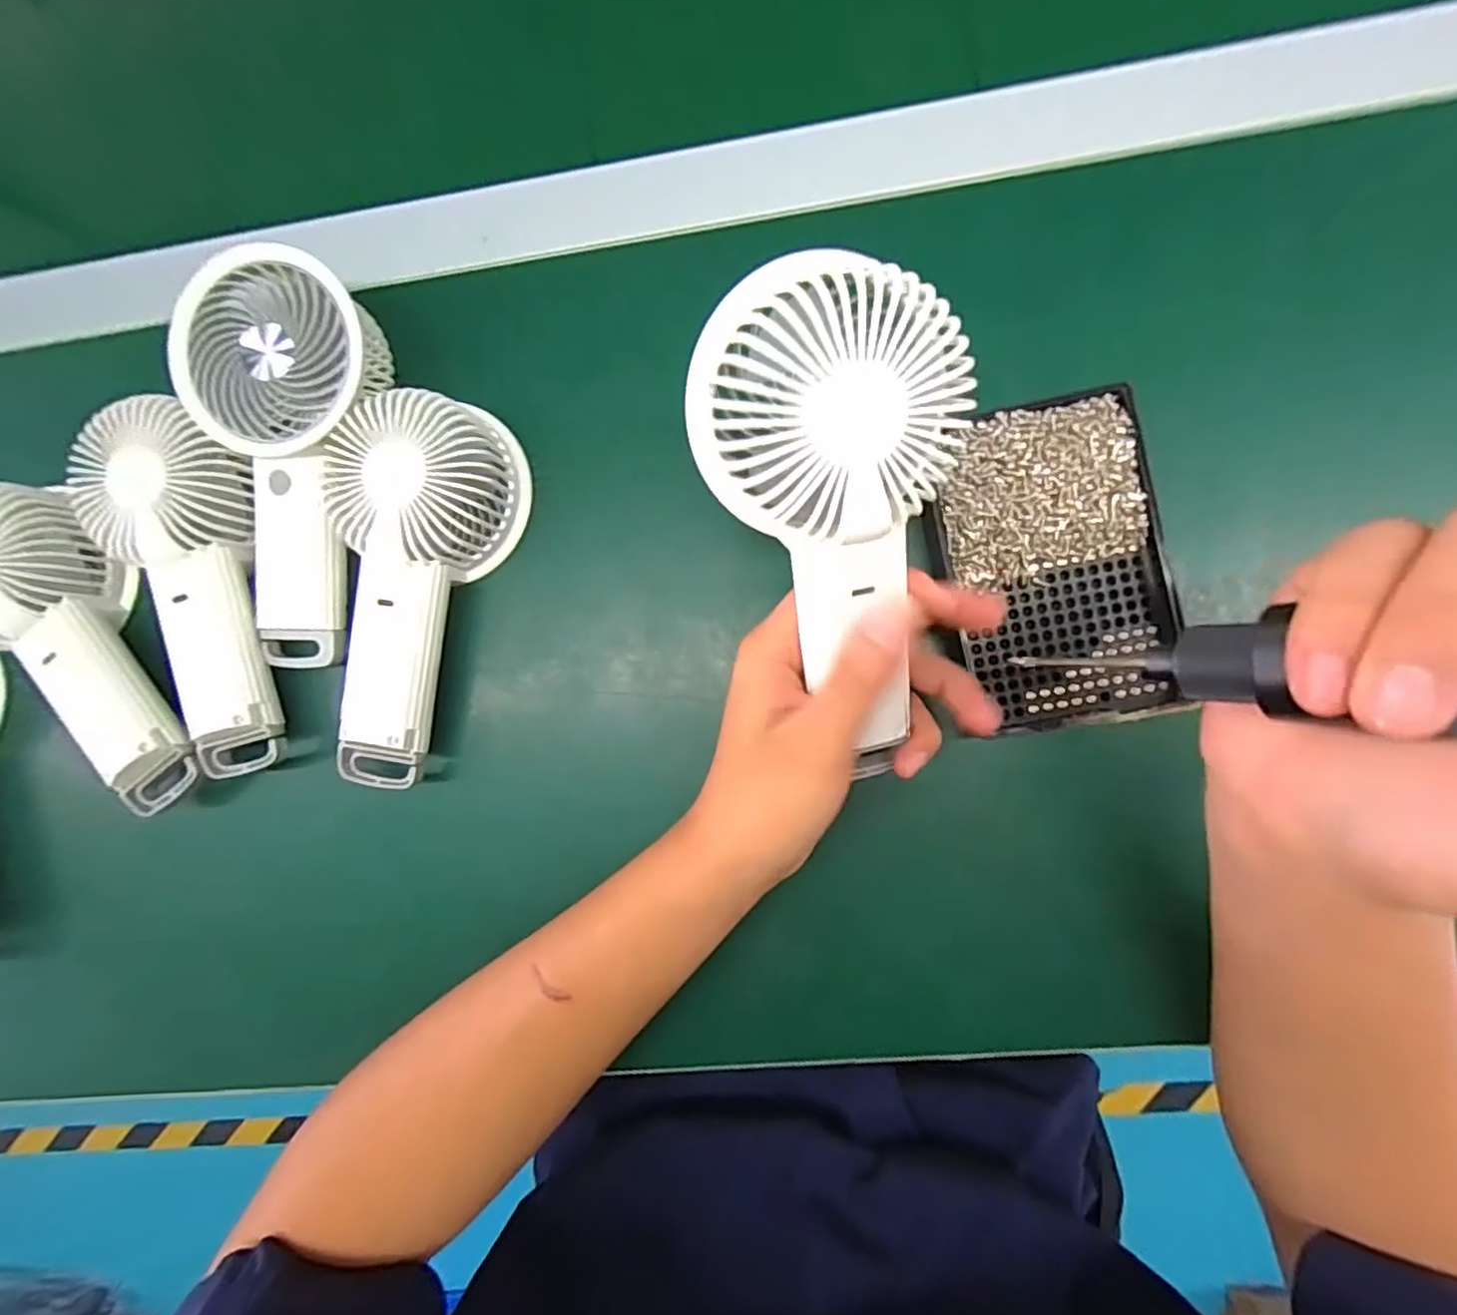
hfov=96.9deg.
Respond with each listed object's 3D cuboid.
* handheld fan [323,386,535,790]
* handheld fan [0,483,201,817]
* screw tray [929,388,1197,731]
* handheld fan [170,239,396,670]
[{"bbox_3d":[-0.156,-0.033,0.303,0.081,0.041,0.183,18,91,6],"label":"handheld fan"},{"bbox_3d":[-0.323,-0.002,0.315,0.079,0.042,0.178,-37,86,5],"label":"handheld fan"},{"bbox_3d":[0.141,-0.039,0.276,0.088,0.014,0.135,-15,88,6],"label":"screw tray"},{"bbox_3d":[-0.205,-0.090,0.301,0.080,0.035,0.186,1,89,6],"label":"handheld fan"}]

